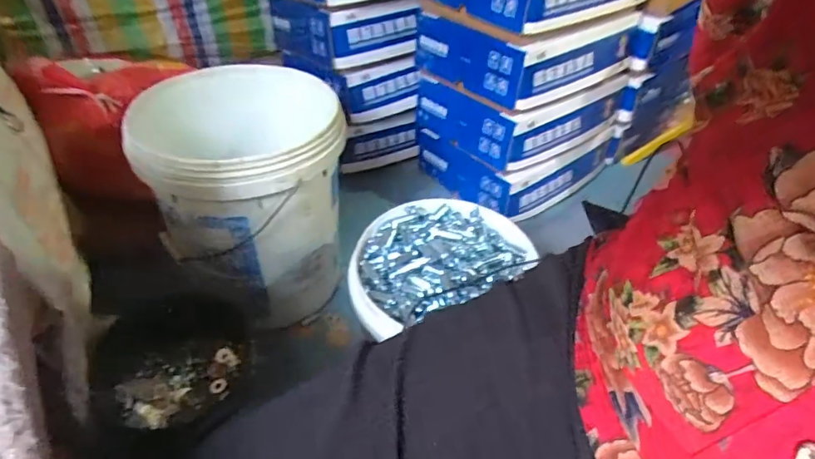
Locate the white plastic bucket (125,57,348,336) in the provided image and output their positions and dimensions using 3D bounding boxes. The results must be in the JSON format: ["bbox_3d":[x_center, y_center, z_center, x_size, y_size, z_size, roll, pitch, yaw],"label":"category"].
[{"bbox_3d":[-0.260,-0.055,0.847,0.298,0.351,0.310,1,42,-5],"label":"white plastic bucket"}]

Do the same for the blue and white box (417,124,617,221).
[{"bbox_3d":[0.271,-0.207,1.217,0.394,0.136,0.323,-25,50,-29],"label":"blue and white box"}]

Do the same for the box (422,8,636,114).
[{"bbox_3d":[0.248,-0.414,1.053,0.360,0.149,0.332,-25,50,-29],"label":"box"}]

